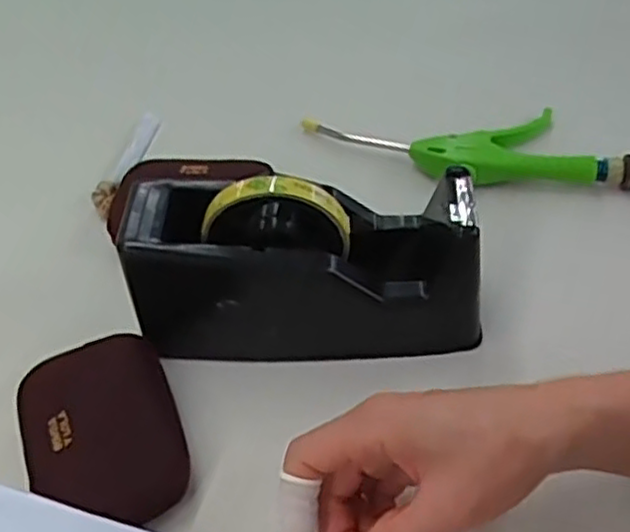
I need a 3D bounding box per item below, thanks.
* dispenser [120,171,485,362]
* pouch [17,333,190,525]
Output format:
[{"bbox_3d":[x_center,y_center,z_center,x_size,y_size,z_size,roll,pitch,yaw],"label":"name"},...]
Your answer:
[{"bbox_3d":[-0.005,-0.005,0.416,0.201,0.104,0.072,-2,48,1],"label":"dispenser"},{"bbox_3d":[-0.117,0.089,0.391,0.079,0.026,0.108,-18,50,-12],"label":"pouch"}]

